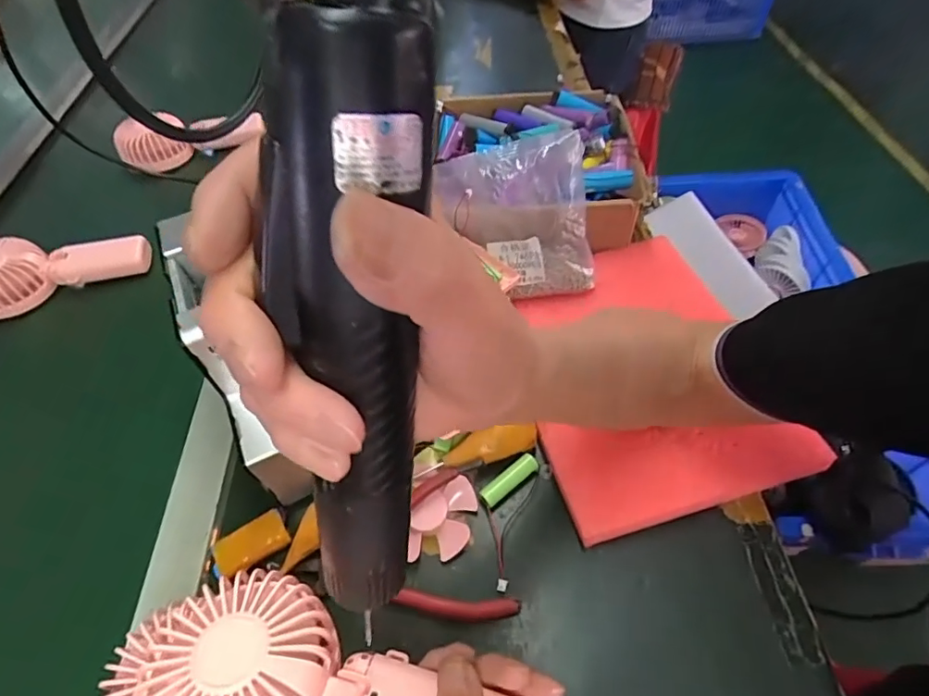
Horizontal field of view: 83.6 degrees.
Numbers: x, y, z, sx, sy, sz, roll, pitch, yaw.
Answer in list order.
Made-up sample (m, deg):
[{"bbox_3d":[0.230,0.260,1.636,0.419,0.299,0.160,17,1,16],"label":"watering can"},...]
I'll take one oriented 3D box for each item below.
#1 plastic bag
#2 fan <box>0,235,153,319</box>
[{"bbox_3d":[0.045,-0.107,0.457,0.123,0.135,0.032,-12,24,6],"label":"plastic bag"},{"bbox_3d":[-0.431,-0.091,0.547,0.187,0.049,0.072,-18,54,-8],"label":"fan"}]

